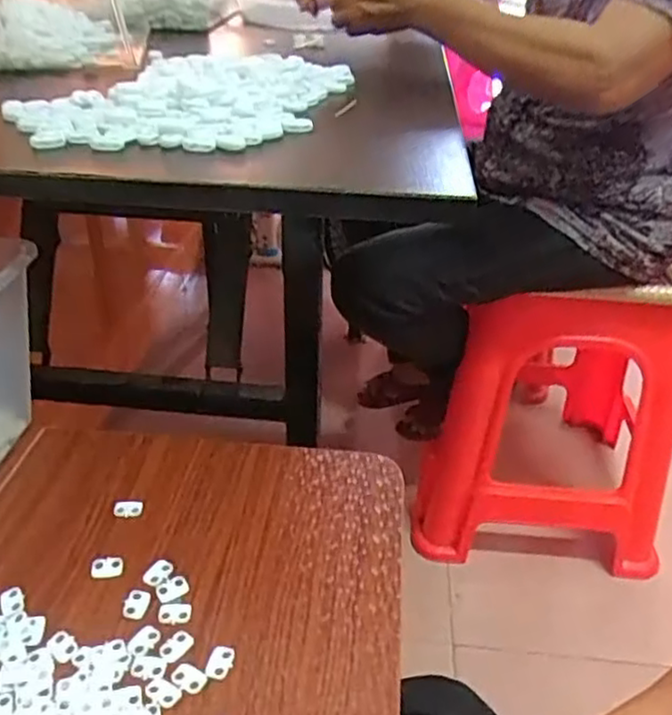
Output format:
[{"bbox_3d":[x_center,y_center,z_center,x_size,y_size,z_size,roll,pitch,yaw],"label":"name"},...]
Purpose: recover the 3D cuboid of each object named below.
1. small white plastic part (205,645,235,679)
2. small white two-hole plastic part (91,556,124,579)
[{"bbox_3d":[-0.065,0.170,0.380,0.013,0.004,0.019,13,33,11],"label":"small white plastic part"},{"bbox_3d":[-0.145,0.133,0.432,0.019,0.006,0.011,-3,34,-13],"label":"small white two-hole plastic part"}]

